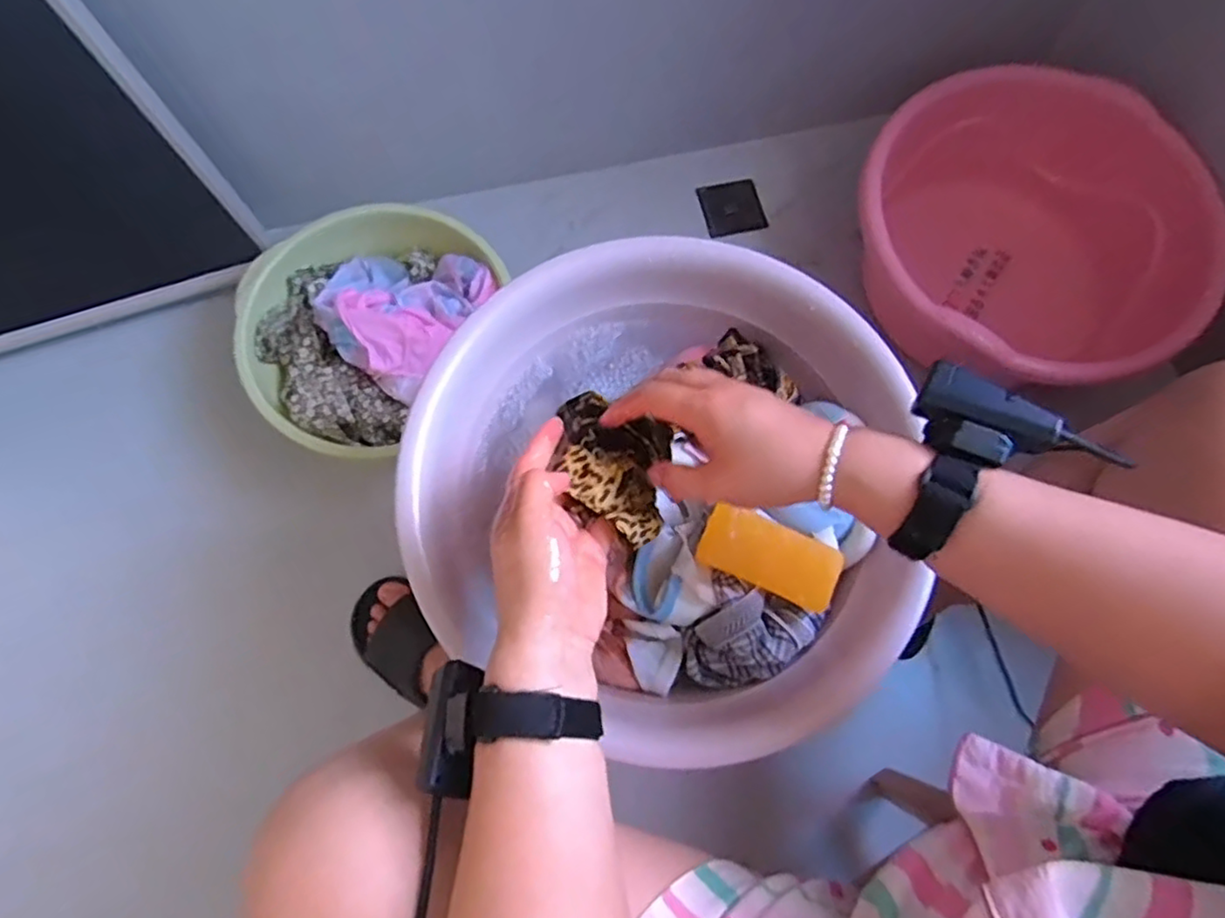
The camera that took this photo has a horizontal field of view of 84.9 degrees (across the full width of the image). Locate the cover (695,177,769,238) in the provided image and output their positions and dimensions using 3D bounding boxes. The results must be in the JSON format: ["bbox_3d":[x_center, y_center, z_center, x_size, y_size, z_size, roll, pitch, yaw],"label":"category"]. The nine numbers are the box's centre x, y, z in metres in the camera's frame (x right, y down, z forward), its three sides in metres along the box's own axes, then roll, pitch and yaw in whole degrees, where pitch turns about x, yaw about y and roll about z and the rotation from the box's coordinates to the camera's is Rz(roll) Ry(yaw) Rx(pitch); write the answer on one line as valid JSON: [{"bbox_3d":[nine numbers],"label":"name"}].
[{"bbox_3d":[0.196,-0.413,1.099,0.095,0.013,0.093,-12,79,4],"label":"cover"}]

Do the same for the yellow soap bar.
[{"bbox_3d":[0.120,0.073,0.505,0.105,0.020,0.048,23,76,6],"label":"yellow soap bar"}]

